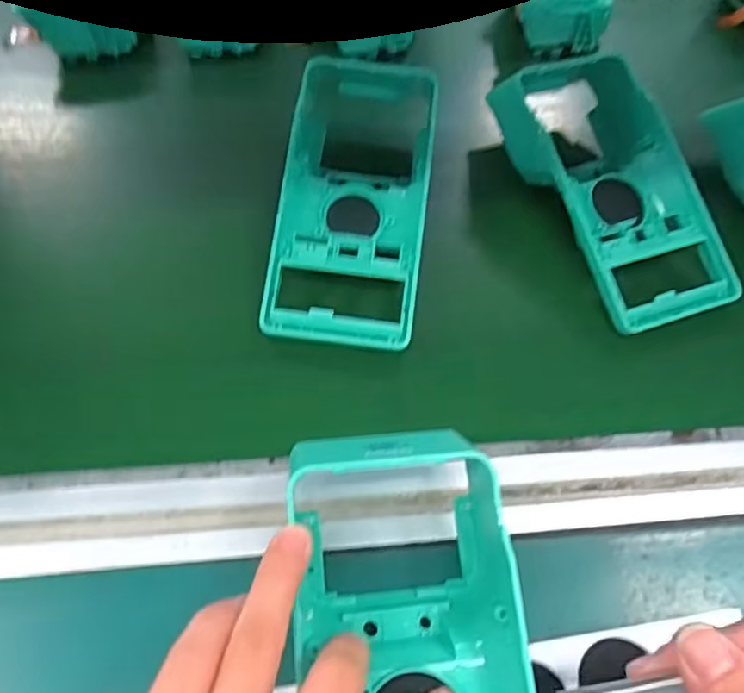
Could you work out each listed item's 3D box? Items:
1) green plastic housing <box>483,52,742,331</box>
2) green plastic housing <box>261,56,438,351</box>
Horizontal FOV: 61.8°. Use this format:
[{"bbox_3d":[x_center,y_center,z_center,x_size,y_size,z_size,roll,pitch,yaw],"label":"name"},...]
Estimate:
[{"bbox_3d":[0.143,-0.103,0.369,0.086,0.056,0.182,-17,62,-13],"label":"green plastic housing"},{"bbox_3d":[-0.008,-0.094,0.356,0.080,0.057,0.189,7,60,0],"label":"green plastic housing"}]

